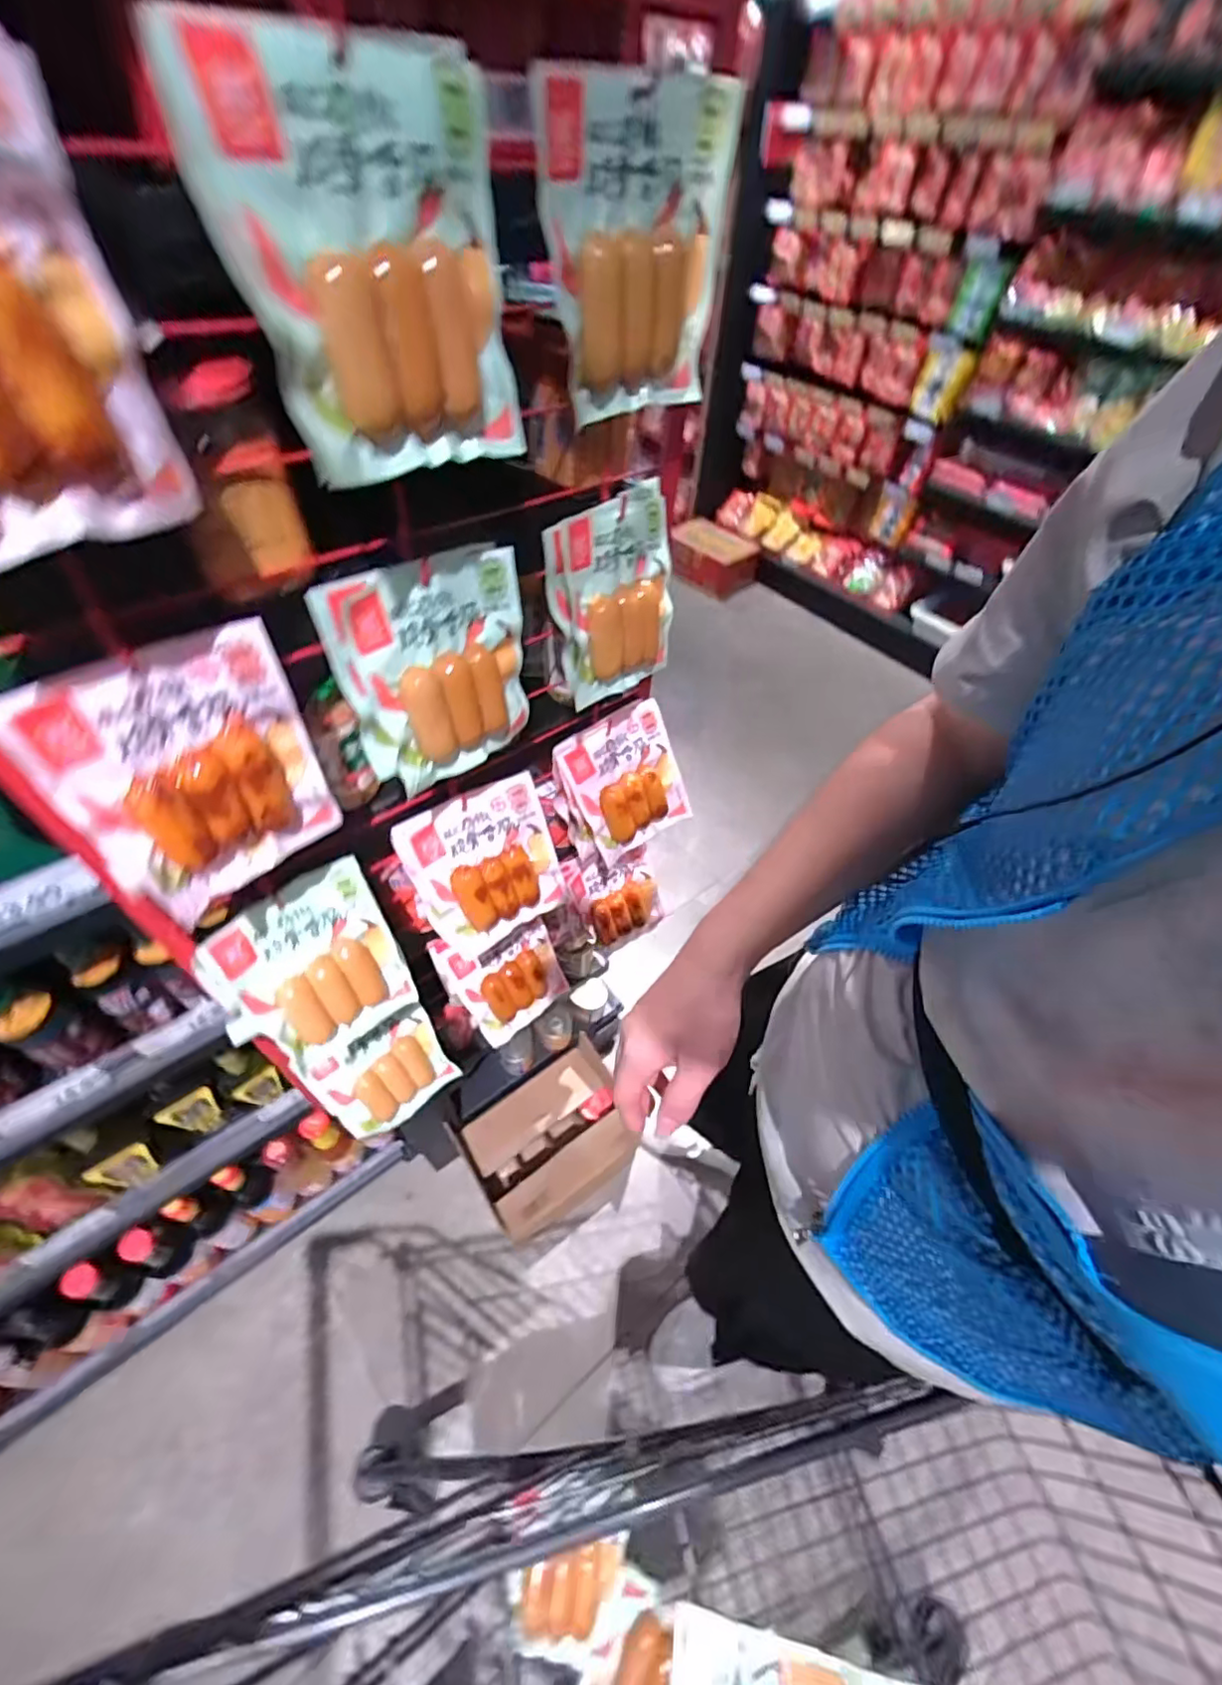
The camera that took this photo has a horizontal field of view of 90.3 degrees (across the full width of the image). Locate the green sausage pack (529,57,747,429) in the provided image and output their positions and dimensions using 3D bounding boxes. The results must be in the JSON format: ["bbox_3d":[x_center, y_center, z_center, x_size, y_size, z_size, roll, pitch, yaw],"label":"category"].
[{"bbox_3d":[0.015,-0.346,0.362,0.123,0.152,0.034,-29,65,-13],"label":"green sausage pack"}]

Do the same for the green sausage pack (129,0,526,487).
[{"bbox_3d":[-0.100,-0.248,0.269,0.127,0.137,0.018,-31,46,-30],"label":"green sausage pack"}]

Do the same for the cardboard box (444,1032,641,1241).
[{"bbox_3d":[-0.117,0.576,1.181,0.291,0.229,0.216,-29,57,-25],"label":"cardboard box"}]

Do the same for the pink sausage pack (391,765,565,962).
[{"bbox_3d":[-0.116,0.024,0.574,0.133,0.146,0.028,-26,27,-19],"label":"pink sausage pack"}]

